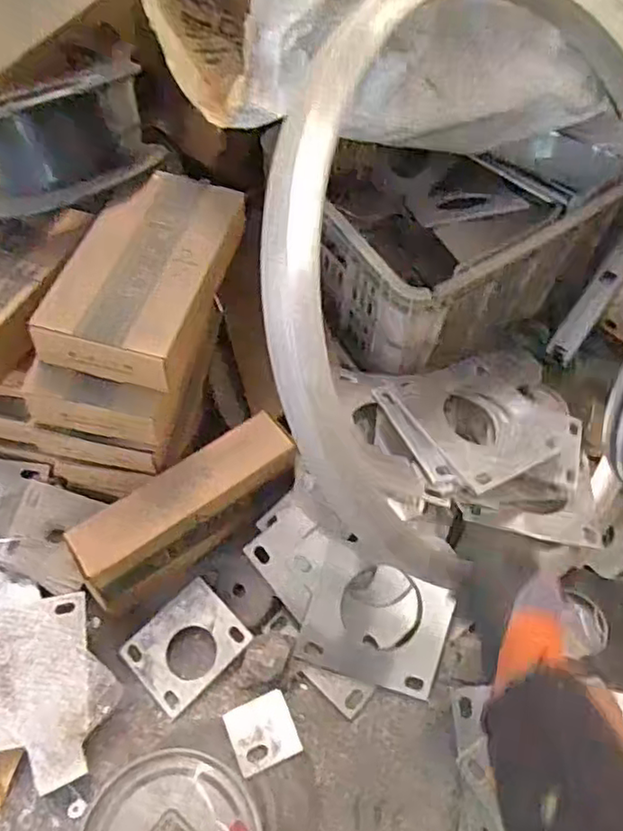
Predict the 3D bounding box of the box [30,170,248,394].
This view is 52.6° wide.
[{"bbox_3d":[-0.176,-0.157,0.684,0.147,0.056,0.256,13,56,3],"label":"box"}]

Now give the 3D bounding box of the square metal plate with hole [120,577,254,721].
[{"bbox_3d":[-0.144,0.265,0.728,0.122,0.013,0.098,-41,70,-20],"label":"square metal plate with hole"}]

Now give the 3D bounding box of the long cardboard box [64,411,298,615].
[{"bbox_3d":[-0.140,0.110,0.725,0.261,0.109,0.075,-33,65,-23],"label":"long cardboard box"}]

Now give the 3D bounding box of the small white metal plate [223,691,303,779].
[{"bbox_3d":[-0.054,0.349,0.693,0.068,0.007,0.068,-19,60,-17],"label":"small white metal plate"}]

